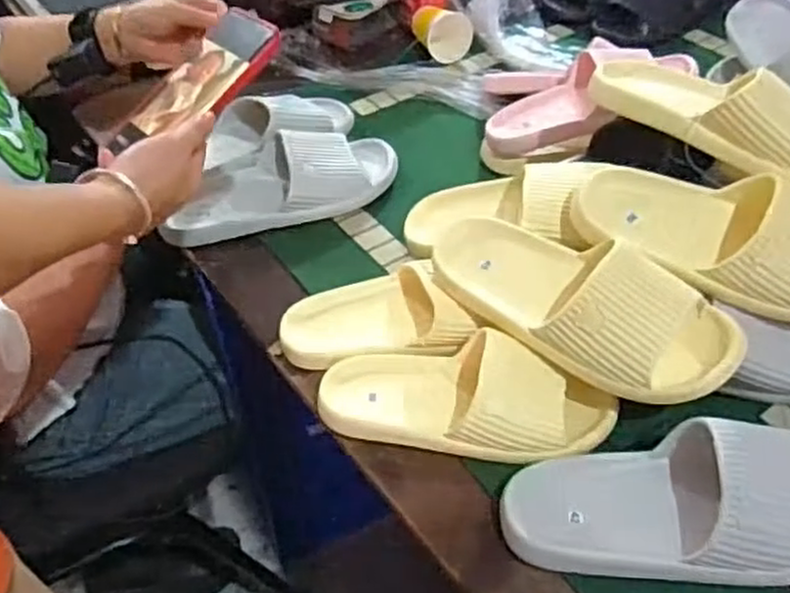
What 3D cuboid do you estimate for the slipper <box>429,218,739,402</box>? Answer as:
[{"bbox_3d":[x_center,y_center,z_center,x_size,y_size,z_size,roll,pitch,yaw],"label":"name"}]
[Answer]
[{"bbox_3d":[0.152,0.006,0.645,0.269,0.100,0.106,23,51,21],"label":"slipper"}]

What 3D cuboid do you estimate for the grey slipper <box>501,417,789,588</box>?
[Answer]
[{"bbox_3d":[0.223,0.156,0.566,0.273,0.083,0.108,4,46,4],"label":"grey slipper"}]

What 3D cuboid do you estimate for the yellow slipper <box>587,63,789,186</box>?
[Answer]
[{"bbox_3d":[0.293,-0.173,0.679,0.078,0.062,0.248,-36,55,-29],"label":"yellow slipper"}]

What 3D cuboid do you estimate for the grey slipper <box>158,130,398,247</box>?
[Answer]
[{"bbox_3d":[-0.118,-0.134,0.873,0.256,0.065,0.098,-16,48,-14],"label":"grey slipper"}]

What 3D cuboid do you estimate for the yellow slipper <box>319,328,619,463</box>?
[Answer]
[{"bbox_3d":[0.061,0.084,0.648,0.255,0.063,0.093,9,47,10],"label":"yellow slipper"}]

